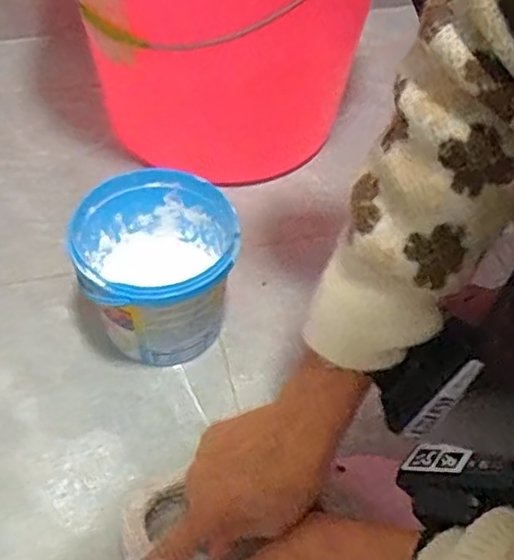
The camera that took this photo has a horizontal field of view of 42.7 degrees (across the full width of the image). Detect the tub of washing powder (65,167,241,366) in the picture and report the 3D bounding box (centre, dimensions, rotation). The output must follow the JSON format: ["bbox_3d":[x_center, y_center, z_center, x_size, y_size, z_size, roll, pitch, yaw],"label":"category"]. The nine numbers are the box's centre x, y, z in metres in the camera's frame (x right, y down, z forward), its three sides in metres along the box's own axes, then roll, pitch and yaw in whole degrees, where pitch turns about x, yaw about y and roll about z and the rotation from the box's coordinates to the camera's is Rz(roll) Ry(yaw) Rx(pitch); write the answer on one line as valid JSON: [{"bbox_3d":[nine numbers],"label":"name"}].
[{"bbox_3d":[-0.085,-0.002,0.564,0.125,0.125,0.129,0,50,0],"label":"tub of washing powder"}]

